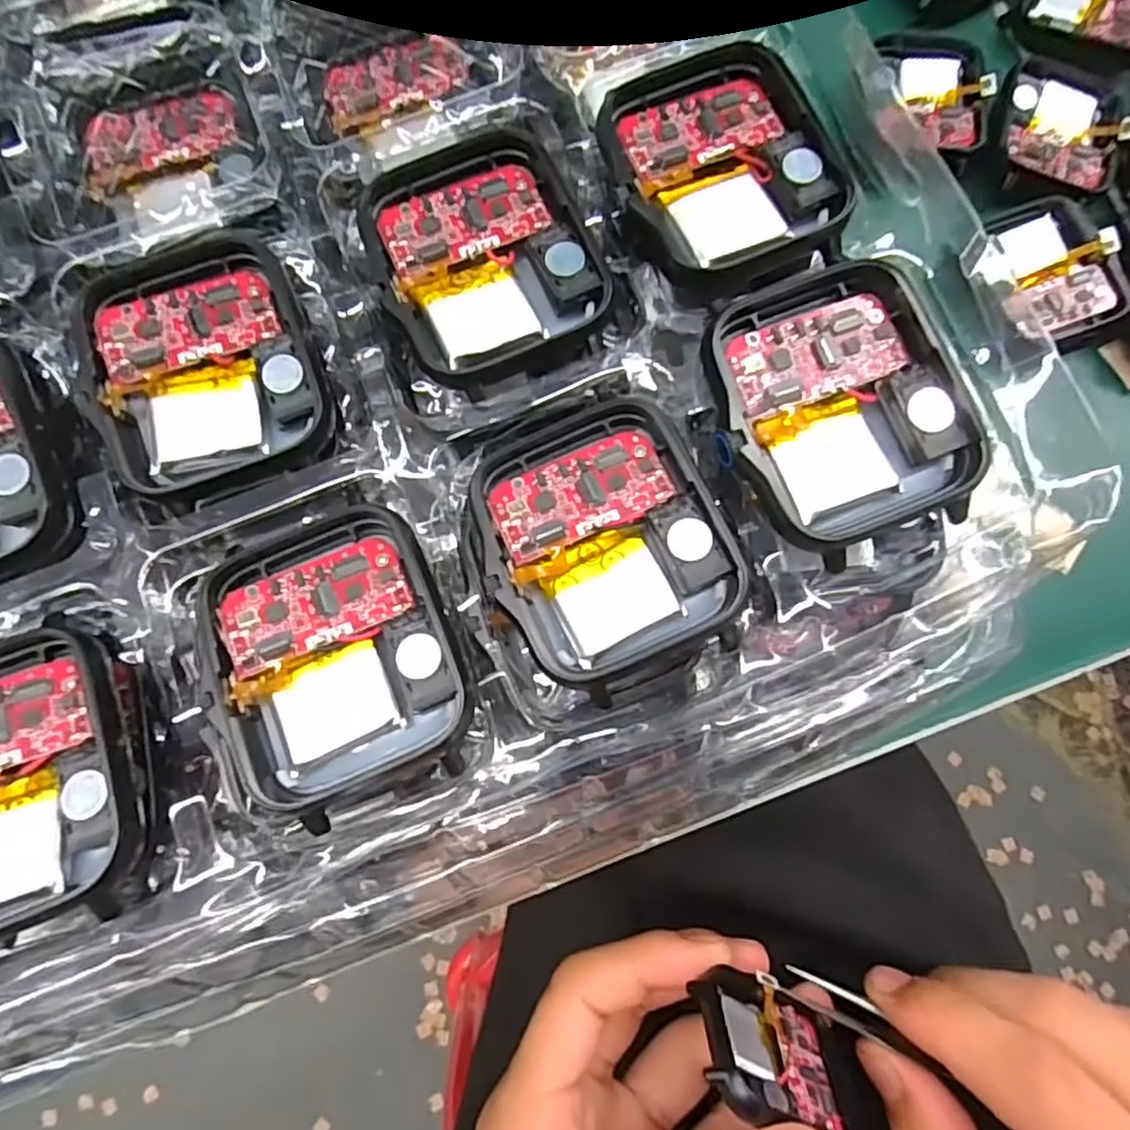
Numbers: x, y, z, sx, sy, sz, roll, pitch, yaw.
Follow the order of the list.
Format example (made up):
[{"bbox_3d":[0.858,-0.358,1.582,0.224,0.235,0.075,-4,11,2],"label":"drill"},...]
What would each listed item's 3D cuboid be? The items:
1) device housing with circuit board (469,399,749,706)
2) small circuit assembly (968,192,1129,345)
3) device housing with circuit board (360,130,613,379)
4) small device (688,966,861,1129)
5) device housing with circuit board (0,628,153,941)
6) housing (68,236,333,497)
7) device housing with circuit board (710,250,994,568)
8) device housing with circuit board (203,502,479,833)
[{"bbox_3d":[0.006,-0.005,0.116,0.038,0.007,0.045,-20,78,-5],"label":"device housing with circuit board"},{"bbox_3d":[0.140,-0.087,0.203,0.035,0.010,0.042,-11,77,-4],"label":"small circuit assembly"},{"bbox_3d":[-0.015,-0.057,0.127,0.038,0.006,0.043,-22,78,-6],"label":"device housing with circuit board"},{"bbox_3d":[0.057,0.127,0.182,0.048,0.035,0.006,27,112,-19],"label":"small device"},{"bbox_3d":[-0.087,0.034,0.108,0.041,0.007,0.044,-16,78,-5],"label":"device housing with circuit board"},{"bbox_3d":[-0.064,-0.035,0.124,0.039,0.005,0.046,-17,78,-5],"label":"housing"},{"bbox_3d":[0.046,-0.027,0.115,0.040,0.007,0.045,-21,78,-6],"label":"device housing with circuit board"},{"bbox_3d":[-0.038,0.015,0.113,0.039,0.005,0.045,-23,78,-6],"label":"device housing with circuit board"}]

